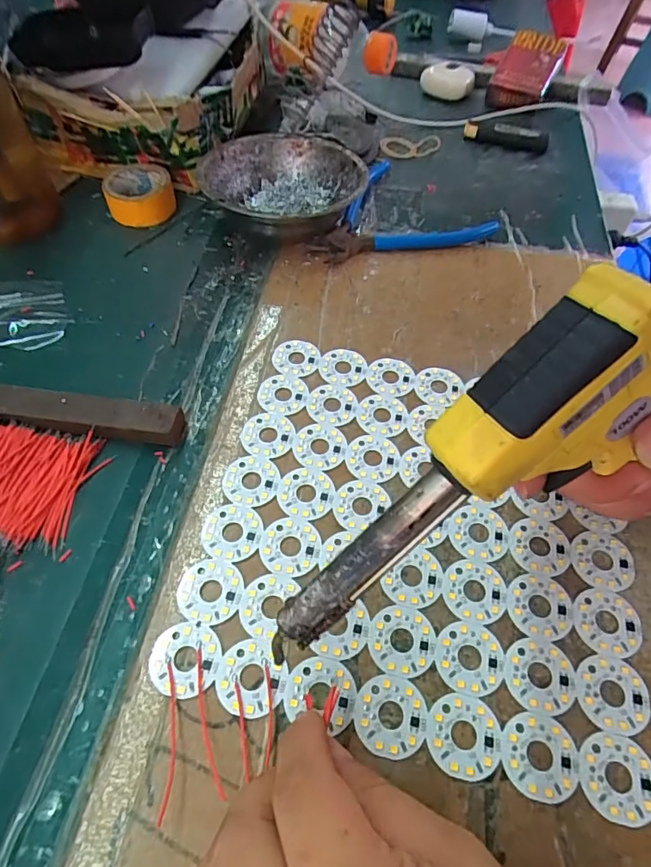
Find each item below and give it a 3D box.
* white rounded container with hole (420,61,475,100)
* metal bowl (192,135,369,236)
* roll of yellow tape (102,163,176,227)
[{"bbox_3d":[0.130,-0.382,0.532,0.051,0.018,0.048,-8,57,-6],"label":"white rounded container with hole"},{"bbox_3d":[-0.032,-0.191,0.393,0.122,0.042,0.120,0,56,0],"label":"metal bowl"},{"bbox_3d":[-0.151,-0.197,0.408,0.052,0.024,0.054,-12,57,-9],"label":"roll of yellow tape"}]

